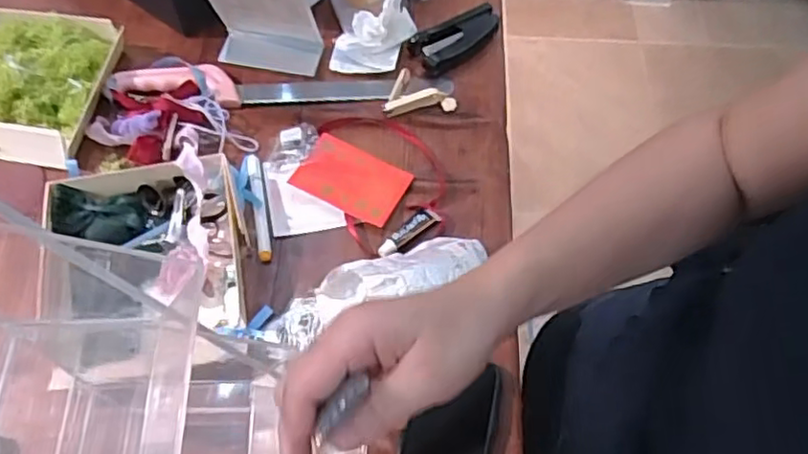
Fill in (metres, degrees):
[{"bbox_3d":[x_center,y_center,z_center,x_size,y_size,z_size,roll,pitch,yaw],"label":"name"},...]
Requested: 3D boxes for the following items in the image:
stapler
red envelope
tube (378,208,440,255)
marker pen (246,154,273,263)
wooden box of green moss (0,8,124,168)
[{"bbox_3d":[0.068,-0.230,0.796,0.109,0.027,0.048,-28,65,-16],"label":"stapler"},{"bbox_3d":[-0.056,-0.053,0.718,0.112,0.008,0.079,25,57,7],"label":"red envelope"},{"bbox_3d":[0.003,0.006,0.680,0.025,0.010,0.079,39,55,18],"label":"tube"},{"bbox_3d":[-0.152,-0.022,0.689,0.016,0.019,0.119,-10,62,-7],"label":"marker pen"},{"bbox_3d":[-0.438,-0.170,0.736,0.205,0.051,0.189,6,61,2],"label":"wooden box of green moss"}]

